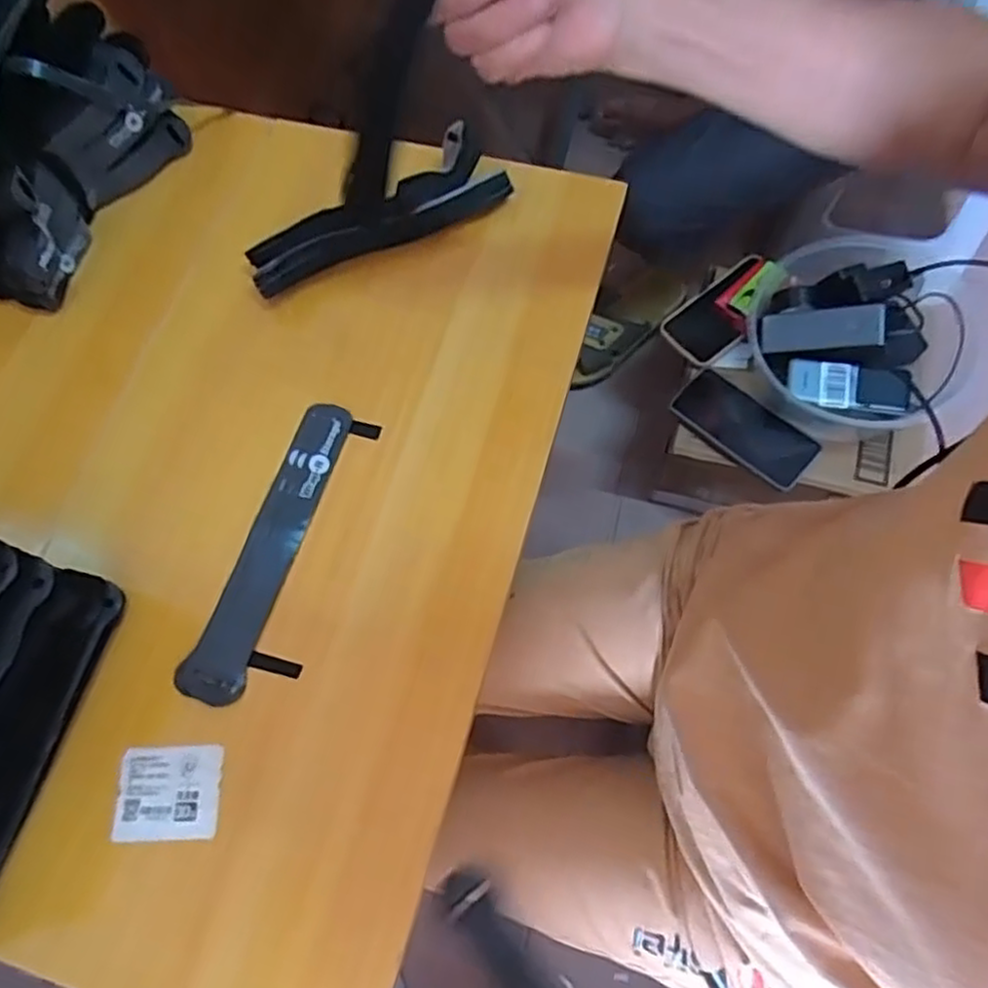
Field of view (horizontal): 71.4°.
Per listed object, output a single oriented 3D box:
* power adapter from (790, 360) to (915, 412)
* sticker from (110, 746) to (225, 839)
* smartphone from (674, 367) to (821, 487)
[{"bbox_3d":[0.390,-0.118,0.761,0.123,0.030,0.049,13,102,11],"label":"power adapter"},{"bbox_3d":[-0.184,0.168,0.389,0.058,0.004,0.049,-2,70,2],"label":"sticker"},{"bbox_3d":[0.288,-0.078,0.792,0.161,0.016,0.080,41,77,15],"label":"smartphone"}]

